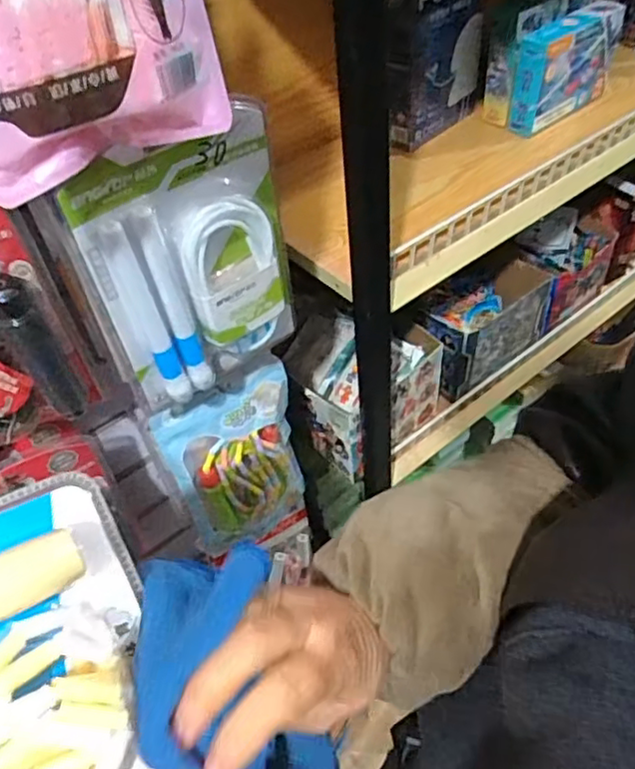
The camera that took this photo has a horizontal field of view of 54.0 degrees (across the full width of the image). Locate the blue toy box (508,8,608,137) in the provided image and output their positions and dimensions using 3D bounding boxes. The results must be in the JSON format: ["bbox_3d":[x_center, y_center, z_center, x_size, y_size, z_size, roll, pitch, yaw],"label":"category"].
[{"bbox_3d":[0.343,-0.441,0.867,0.160,0.123,0.058,-36,53,-24],"label":"blue toy box"}]

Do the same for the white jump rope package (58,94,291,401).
[{"bbox_3d":[-0.095,-0.091,0.516,0.173,0.217,0.045,-36,53,-24],"label":"white jump rope package"}]

